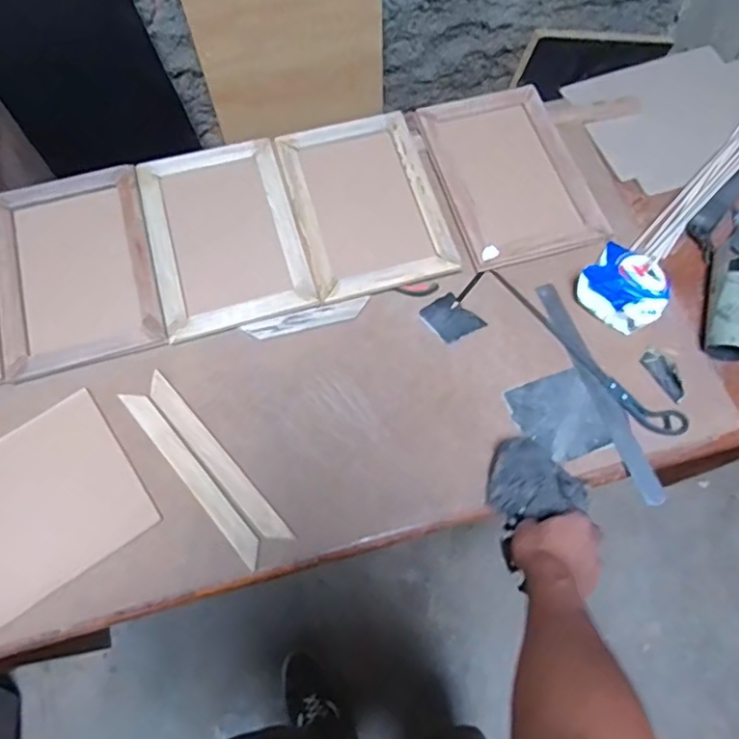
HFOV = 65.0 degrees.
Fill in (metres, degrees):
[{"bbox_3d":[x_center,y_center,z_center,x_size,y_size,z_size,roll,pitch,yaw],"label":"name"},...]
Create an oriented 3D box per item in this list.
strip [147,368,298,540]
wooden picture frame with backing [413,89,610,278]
[{"bbox_3d":[-0.194,0.110,0.726,0.030,0.014,0.267,-40,78,-14],"label":"strip"},{"bbox_3d":[0.210,-0.300,0.880,0.207,0.020,0.295,-15,73,-7],"label":"wooden picture frame with backing"}]

